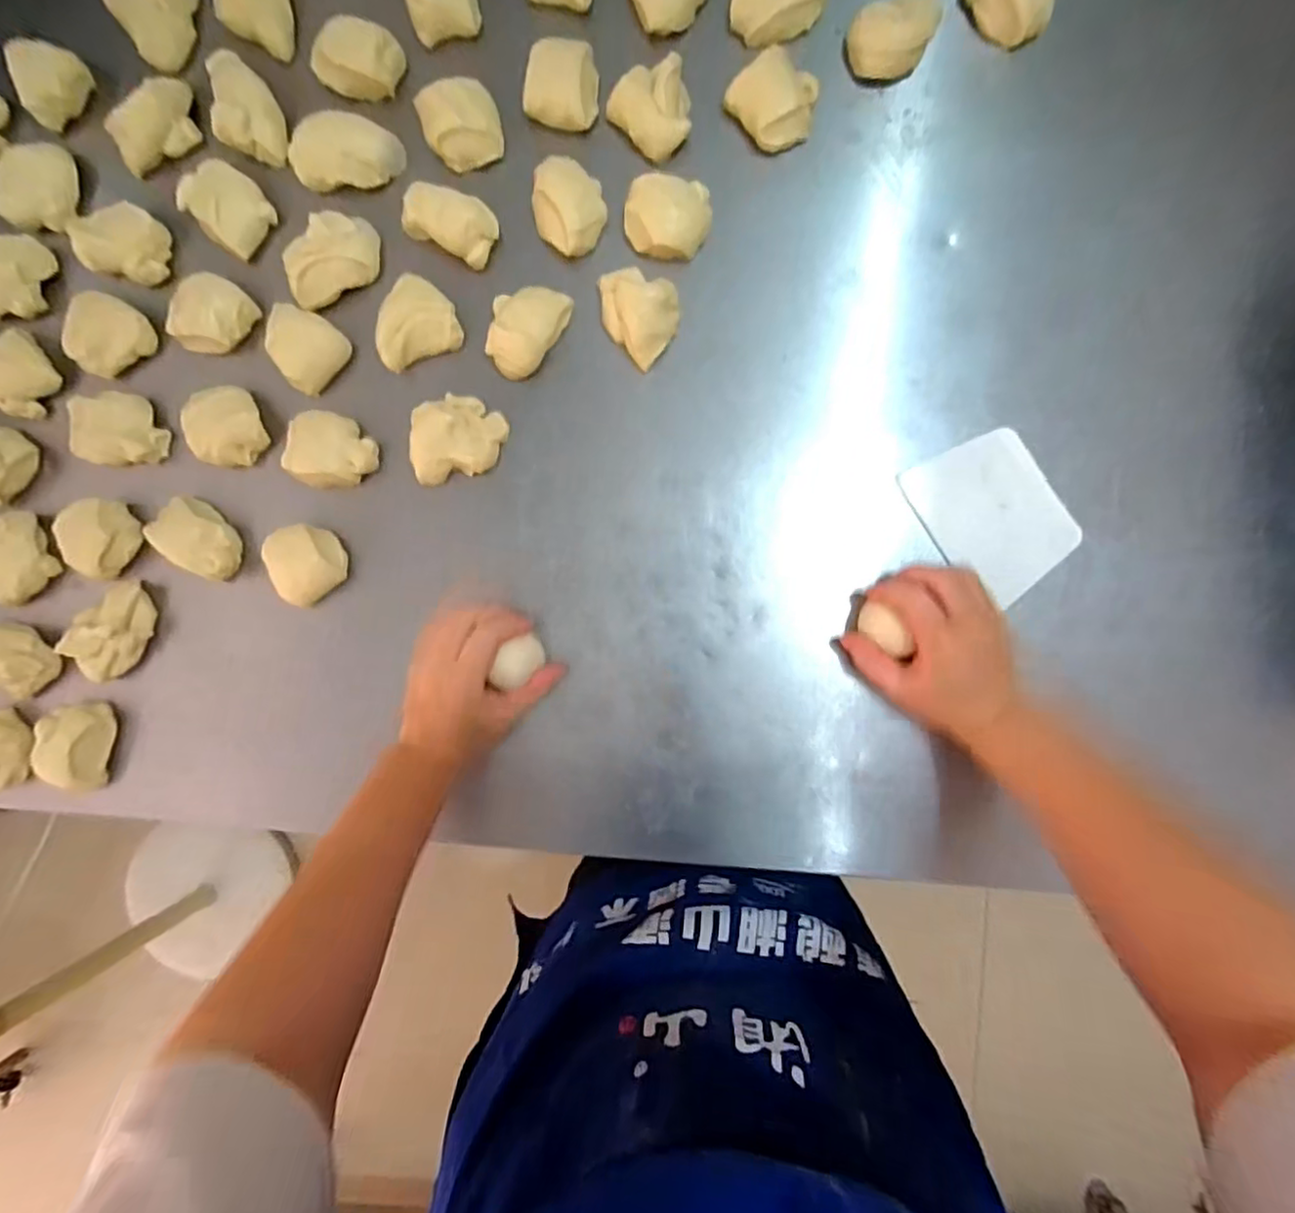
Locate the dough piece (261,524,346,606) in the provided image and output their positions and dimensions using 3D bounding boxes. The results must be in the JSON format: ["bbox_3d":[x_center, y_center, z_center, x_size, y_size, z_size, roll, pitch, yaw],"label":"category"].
[{"bbox_3d":[-0.268,-0.035,0.502,0.051,0.038,0.055,0,90,3],"label":"dough piece"}]

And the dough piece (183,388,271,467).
[{"bbox_3d":[-0.341,-0.144,0.509,0.063,0.034,0.060,-6,89,3],"label":"dough piece"}]

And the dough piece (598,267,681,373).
[{"bbox_3d":[-0.007,-0.232,0.492,0.055,0.032,0.070,-42,88,2],"label":"dough piece"}]

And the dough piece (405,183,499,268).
[{"bbox_3d":[-0.155,-0.306,0.499,0.073,0.037,0.046,24,91,3],"label":"dough piece"}]

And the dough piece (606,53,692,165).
[{"bbox_3d":[0.008,-0.389,0.491,0.062,0.029,0.059,0,90,3],"label":"dough piece"}]

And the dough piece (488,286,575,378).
[{"bbox_3d":[-0.098,-0.219,0.497,0.053,0.028,0.073,28,91,3],"label":"dough piece"}]

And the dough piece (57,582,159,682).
[{"bbox_3d":[-0.436,0.021,0.510,0.055,0.040,0.080,40,91,2],"label":"dough piece"}]

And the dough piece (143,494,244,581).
[{"bbox_3d":[-0.361,-0.055,0.509,0.067,0.033,0.045,33,91,3],"label":"dough piece"}]

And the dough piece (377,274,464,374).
[{"bbox_3d":[-0.187,-0.226,0.503,0.070,0.038,0.059,-22,89,2],"label":"dough piece"}]

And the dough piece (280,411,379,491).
[{"bbox_3d":[-0.254,-0.123,0.506,0.065,0.032,0.060,0,90,3],"label":"dough piece"}]

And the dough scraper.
[{"bbox_3d":[0.271,-0.073,0.491,0.091,0.011,0.123,-35,88,2],"label":"dough scraper"}]

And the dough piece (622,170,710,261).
[{"bbox_3d":[0.016,-0.301,0.488,0.065,0.032,0.051,4,90,3],"label":"dough piece"}]

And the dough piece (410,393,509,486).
[{"bbox_3d":[-0.150,-0.135,0.500,0.072,0.032,0.062,-14,89,3],"label":"dough piece"}]

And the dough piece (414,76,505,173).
[{"bbox_3d":[-0.147,-0.382,0.494,0.061,0.036,0.054,-14,89,3],"label":"dough piece"}]

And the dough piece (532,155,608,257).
[{"bbox_3d":[-0.062,-0.316,0.495,0.054,0.030,0.073,-9,89,3],"label":"dough piece"}]

